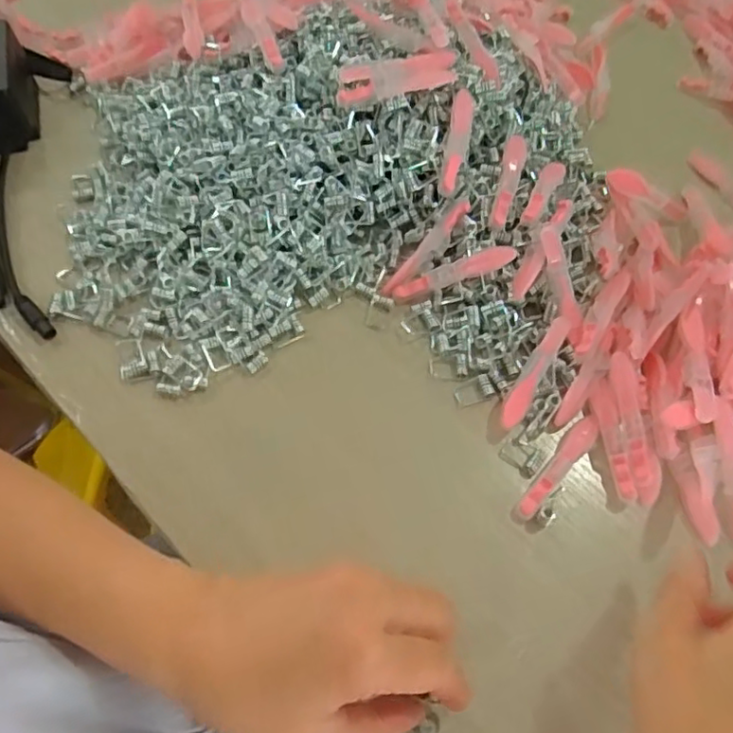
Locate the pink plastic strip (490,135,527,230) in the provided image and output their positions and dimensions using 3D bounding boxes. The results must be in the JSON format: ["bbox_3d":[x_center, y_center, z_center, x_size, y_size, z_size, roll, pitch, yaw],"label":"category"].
[{"bbox_3d":[0.094,-0.125,0.407,0.013,0.009,0.078,17,65,5],"label":"pink plastic strip"}]

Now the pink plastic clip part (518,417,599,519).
[{"bbox_3d":[0.108,0.057,0.347,0.014,0.007,0.074,43,69,16],"label":"pink plastic clip part"}]

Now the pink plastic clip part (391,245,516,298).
[{"bbox_3d":[0.055,-0.059,0.386,0.078,0.011,0.011,-18,65,12],"label":"pink plastic clip part"}]

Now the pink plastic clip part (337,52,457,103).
[{"bbox_3d":[0.021,-0.193,0.405,0.080,0.013,0.025,-13,66,-9],"label":"pink plastic clip part"}]

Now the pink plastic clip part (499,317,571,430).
[{"bbox_3d":[0.101,0.003,0.364,0.013,0.015,0.074,30,67,11],"label":"pink plastic clip part"}]

